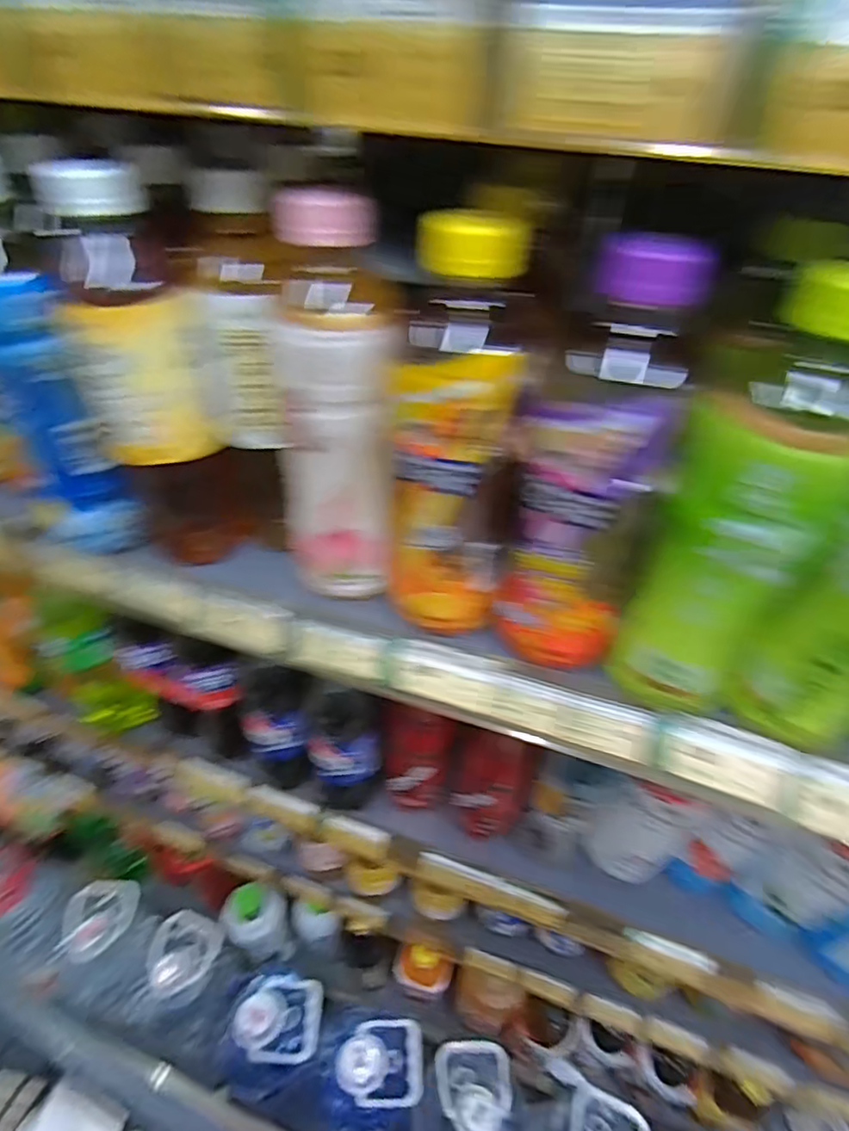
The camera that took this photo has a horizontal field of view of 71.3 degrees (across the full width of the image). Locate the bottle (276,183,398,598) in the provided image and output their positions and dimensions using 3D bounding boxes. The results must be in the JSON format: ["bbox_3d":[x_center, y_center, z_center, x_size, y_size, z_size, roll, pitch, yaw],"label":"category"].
[{"bbox_3d":[-0.047,-0.066,0.305,0.053,0.209,0.044,-8,47,-11],"label":"bottle"}]

